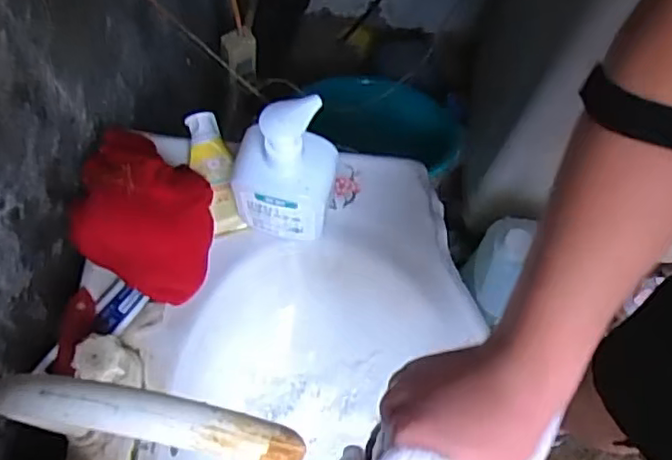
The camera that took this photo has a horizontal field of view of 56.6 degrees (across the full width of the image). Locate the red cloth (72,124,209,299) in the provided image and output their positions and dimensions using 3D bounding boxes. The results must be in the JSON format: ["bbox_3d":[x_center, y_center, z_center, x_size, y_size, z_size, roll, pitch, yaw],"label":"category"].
[{"bbox_3d":[-0.171,-0.027,0.571,0.106,0.073,0.166,0,67,-2],"label":"red cloth"}]

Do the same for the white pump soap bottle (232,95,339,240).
[{"bbox_3d":[-0.044,-0.047,0.526,0.083,0.183,0.050,11,67,3],"label":"white pump soap bottle"}]

